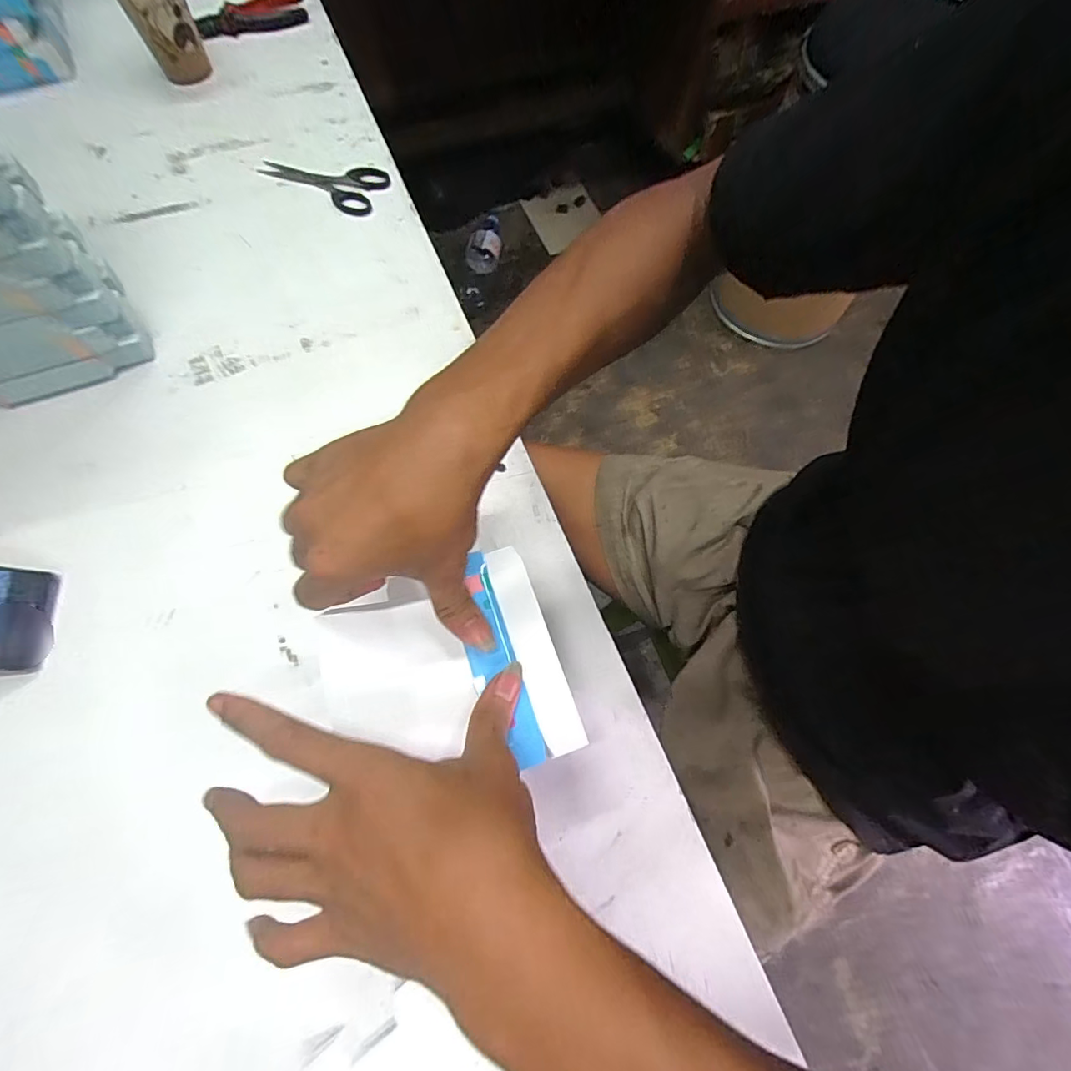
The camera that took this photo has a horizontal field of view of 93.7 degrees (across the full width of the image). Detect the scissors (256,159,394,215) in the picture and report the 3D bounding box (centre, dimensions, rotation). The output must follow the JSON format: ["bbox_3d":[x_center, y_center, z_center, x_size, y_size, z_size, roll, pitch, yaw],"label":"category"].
[{"bbox_3d":[-0.248,-0.402,0.570,0.156,0.007,0.074,17,68,6],"label":"scissors"}]

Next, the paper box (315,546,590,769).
[{"bbox_3d":[-0.050,0.076,0.287,0.124,0.031,0.123,-18,69,-8],"label":"paper box"}]

